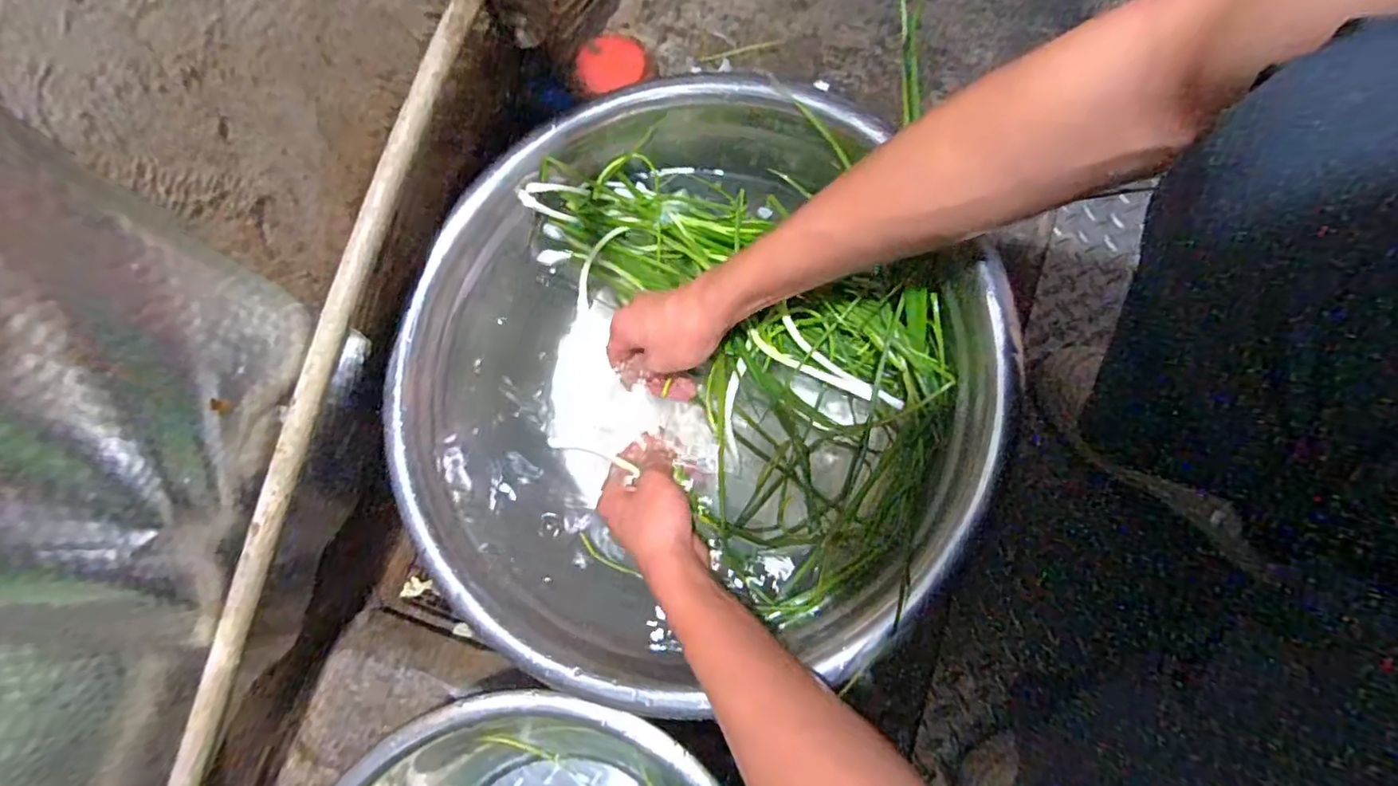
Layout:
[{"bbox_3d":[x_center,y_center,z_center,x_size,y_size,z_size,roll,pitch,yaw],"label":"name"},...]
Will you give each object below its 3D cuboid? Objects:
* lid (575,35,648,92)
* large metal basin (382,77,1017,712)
[{"bbox_3d":[-0.077,-0.289,0.529,0.060,0.011,0.058,0,76,2],"label":"lid"},{"bbox_3d":[-0.026,-0.008,0.483,0.442,0.120,0.460,0,76,2],"label":"large metal basin"}]

